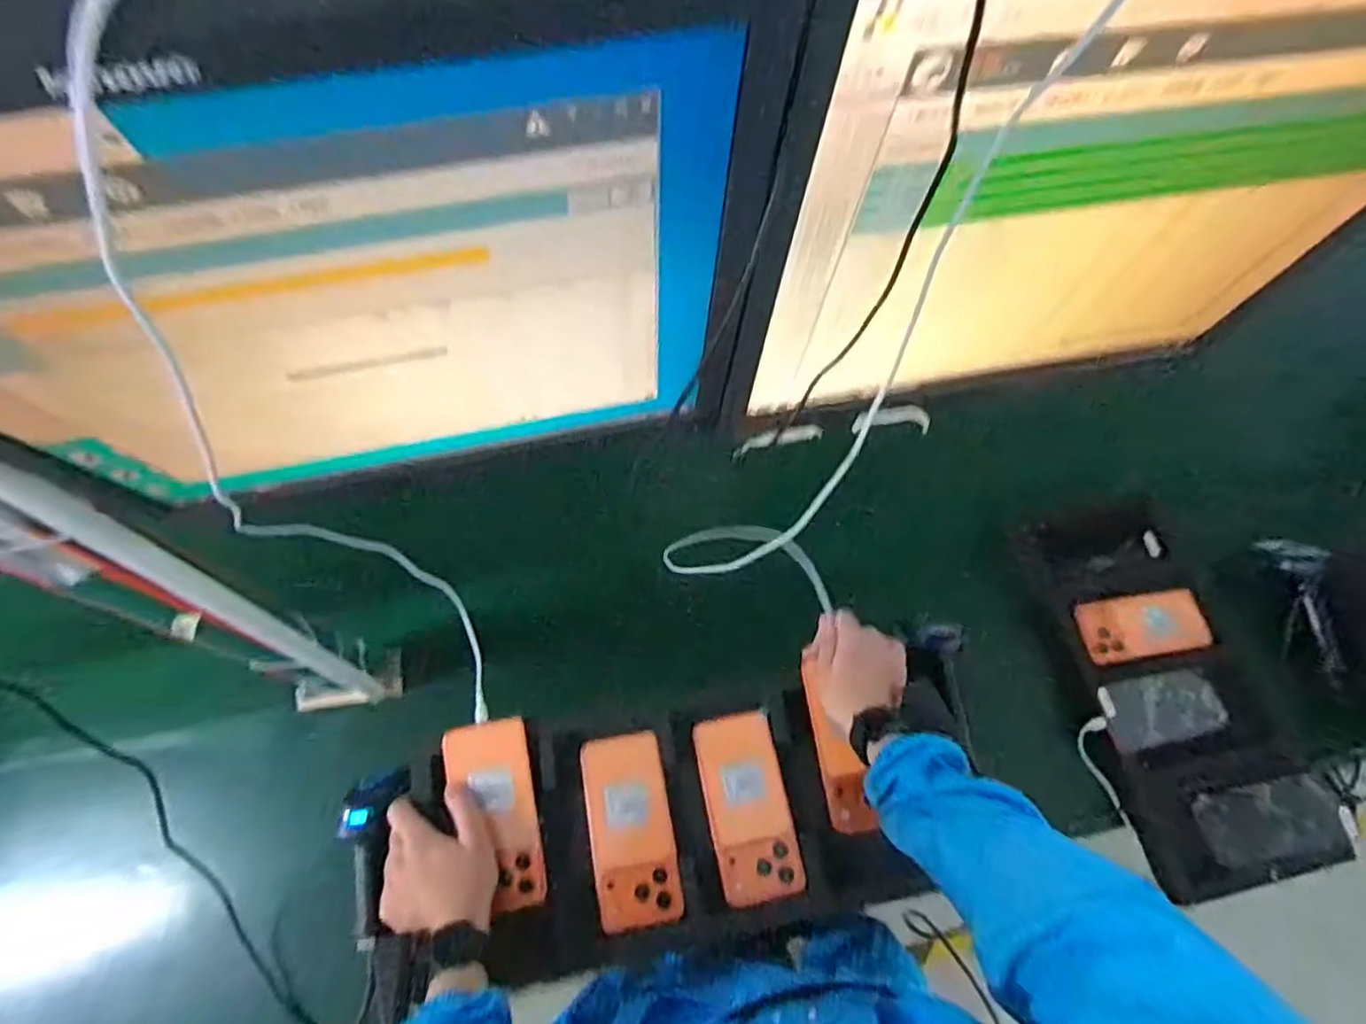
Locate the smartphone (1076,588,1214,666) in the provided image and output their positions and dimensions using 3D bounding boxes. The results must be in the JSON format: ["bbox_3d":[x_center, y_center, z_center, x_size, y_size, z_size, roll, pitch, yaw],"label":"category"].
[{"bbox_3d":[0.586,0.144,0.859,0.164,0.012,0.082,-9,55,-3],"label":"smartphone"}]

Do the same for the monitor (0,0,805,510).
[{"bbox_3d":[-0.150,-0.079,0.298,0.374,0.284,0.054,-10,66,-8],"label":"monitor"}]

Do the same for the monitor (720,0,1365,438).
[{"bbox_3d":[0.218,-0.149,0.358,0.382,0.319,0.058,-13,67,-9],"label":"monitor"}]

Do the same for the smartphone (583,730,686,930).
[{"bbox_3d":[-0.049,0.298,0.636,0.076,0.006,0.165,-8,66,-7],"label":"smartphone"}]

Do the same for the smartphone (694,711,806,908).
[{"bbox_3d":[0.062,0.281,0.645,0.074,0.011,0.163,-9,66,-7],"label":"smartphone"}]

